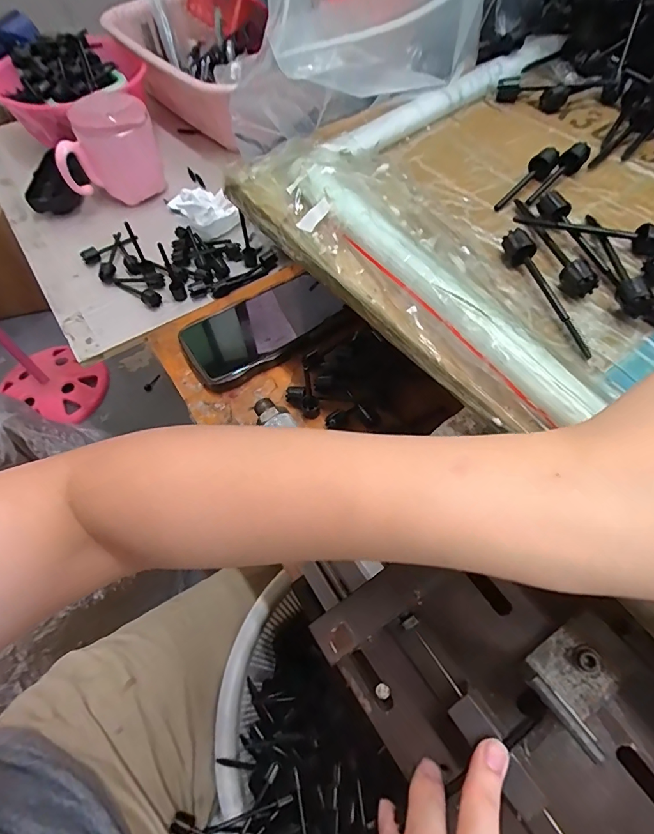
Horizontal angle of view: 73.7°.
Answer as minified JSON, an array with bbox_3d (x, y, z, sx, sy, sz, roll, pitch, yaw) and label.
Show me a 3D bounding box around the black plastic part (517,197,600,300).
[{"bbox_3d":[0.133,-0.105,0.255,0.014,0.013,0.085,-6,59,-2],"label":"black plastic part"}]

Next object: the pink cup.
[{"bbox_3d":[-0.253,-0.306,0.497,0.105,0.098,0.082,-24,62,-13],"label":"pink cup"}]

